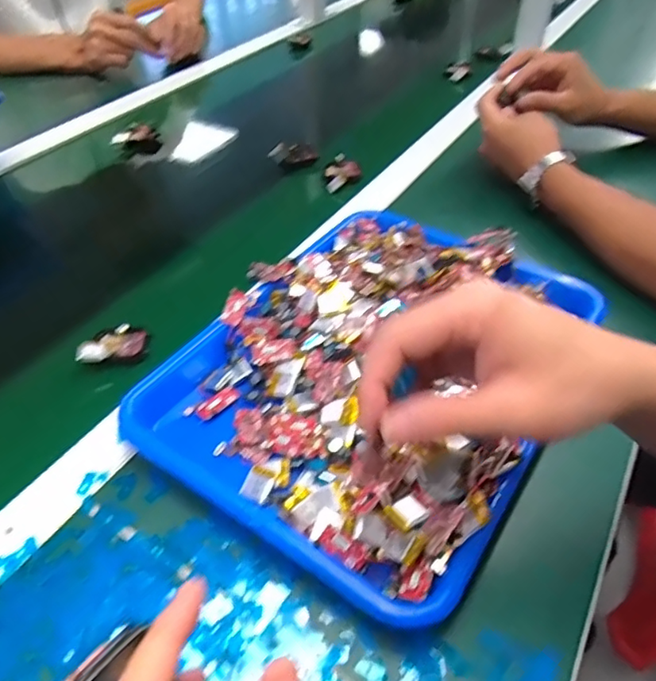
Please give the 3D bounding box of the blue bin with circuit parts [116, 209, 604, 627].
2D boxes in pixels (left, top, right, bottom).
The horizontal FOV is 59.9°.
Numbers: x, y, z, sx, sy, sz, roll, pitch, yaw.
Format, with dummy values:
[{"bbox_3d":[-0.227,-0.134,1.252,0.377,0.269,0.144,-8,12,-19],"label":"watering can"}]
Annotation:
[{"bbox_3d":[0.039,0.010,0.433,0.254,0.058,0.328,26,51,24],"label":"blue bin with circuit parts"}]

